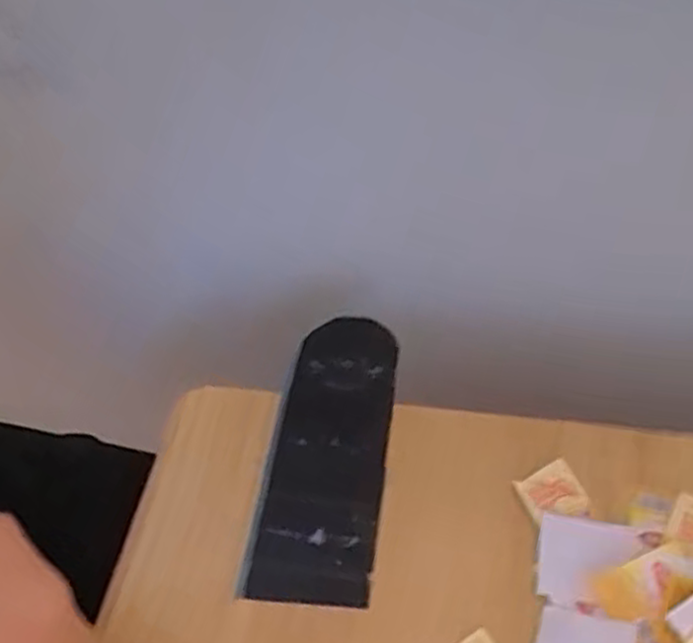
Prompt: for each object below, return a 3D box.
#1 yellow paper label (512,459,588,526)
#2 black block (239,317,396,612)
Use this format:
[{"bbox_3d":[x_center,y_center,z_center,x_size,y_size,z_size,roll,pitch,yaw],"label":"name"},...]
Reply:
[{"bbox_3d":[0.100,0.083,0.348,0.030,0.007,0.025,-20,49,-13],"label":"yellow paper label"},{"bbox_3d":[-0.008,0.062,0.383,0.060,0.015,0.177,3,47,8],"label":"black block"}]

